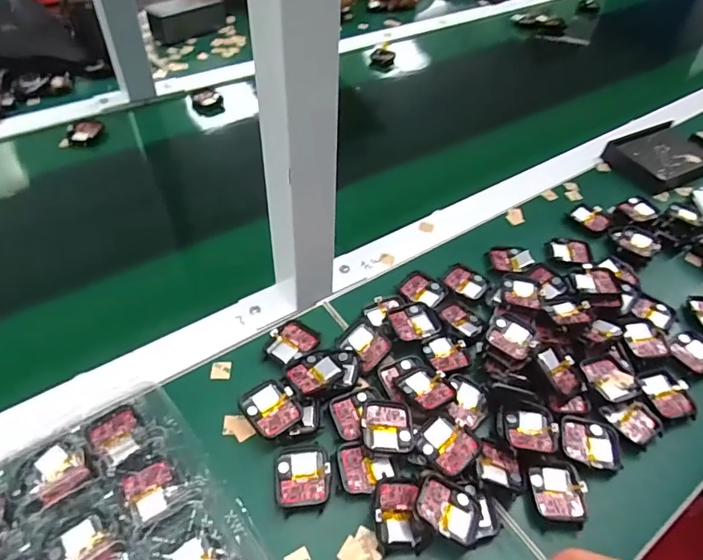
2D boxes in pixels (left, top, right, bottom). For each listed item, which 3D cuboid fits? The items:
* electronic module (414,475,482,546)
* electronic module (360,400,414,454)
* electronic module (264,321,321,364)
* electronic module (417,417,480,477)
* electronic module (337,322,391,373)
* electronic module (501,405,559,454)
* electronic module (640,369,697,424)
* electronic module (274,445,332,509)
[{"bbox_3d":[0.064,0.151,0.324,0.042,0.013,0.035,20,49,14],"label":"electronic module"},{"bbox_3d":[0.027,0.108,0.363,0.037,0.013,0.043,1,47,-4],"label":"electronic module"},{"bbox_3d":[-0.051,0.053,0.421,0.046,0.006,0.036,-32,57,-29],"label":"electronic module"},{"bbox_3d":[0.069,0.120,0.355,0.039,0.013,0.031,36,54,26],"label":"electronic module"},{"bbox_3d":[0.011,0.054,0.417,0.042,0.008,0.034,36,54,26],"label":"electronic module"},{"bbox_3d":[0.134,0.113,0.370,0.038,0.014,0.038,7,47,2],"label":"electronic module"},{"bbox_3d":[0.259,0.095,0.407,0.037,0.016,0.045,-7,48,-11],"label":"electronic module"},{"bbox_3d":[-0.035,0.137,0.345,0.039,0.006,0.040,-6,48,-10],"label":"electronic module"}]

